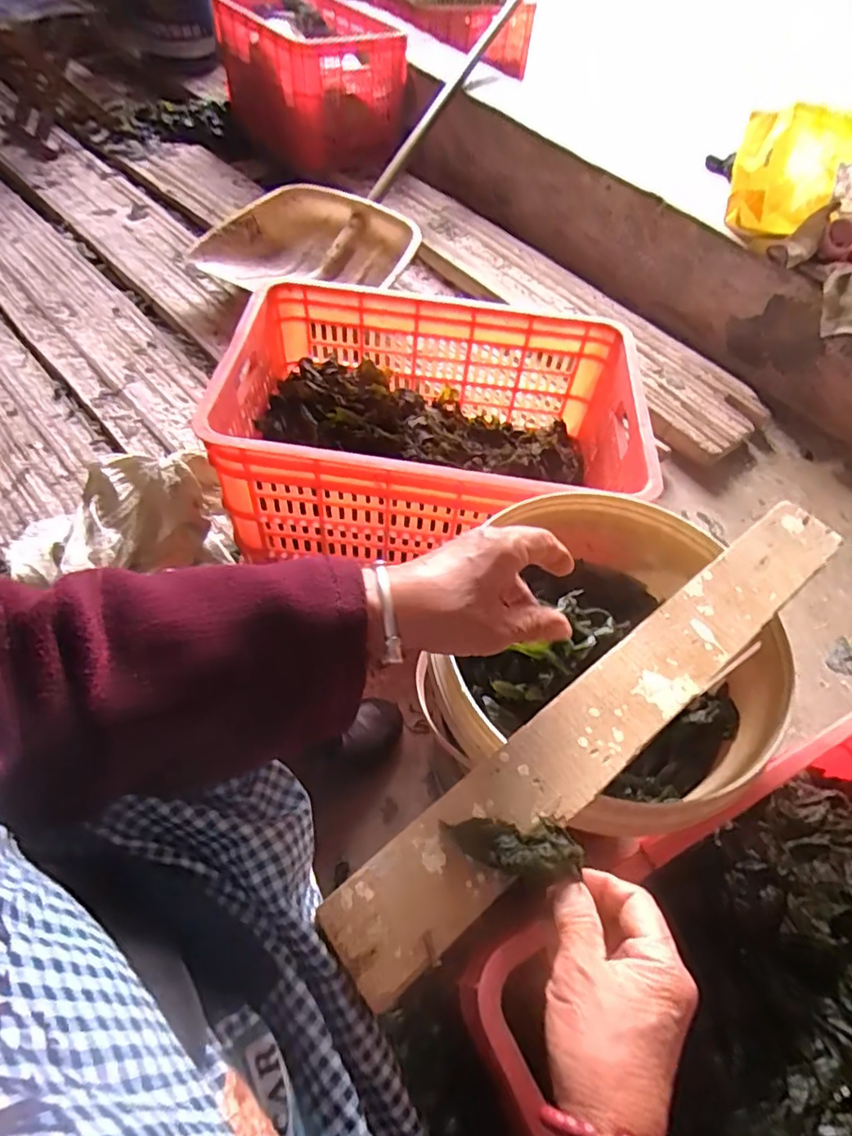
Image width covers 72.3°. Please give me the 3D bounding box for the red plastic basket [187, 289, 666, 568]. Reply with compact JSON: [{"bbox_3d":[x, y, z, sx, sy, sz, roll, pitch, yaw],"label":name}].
[{"bbox_3d":[0.012,-0.194,0.805,0.522,0.197,0.357,8,56,1],"label":"red plastic basket"}]

